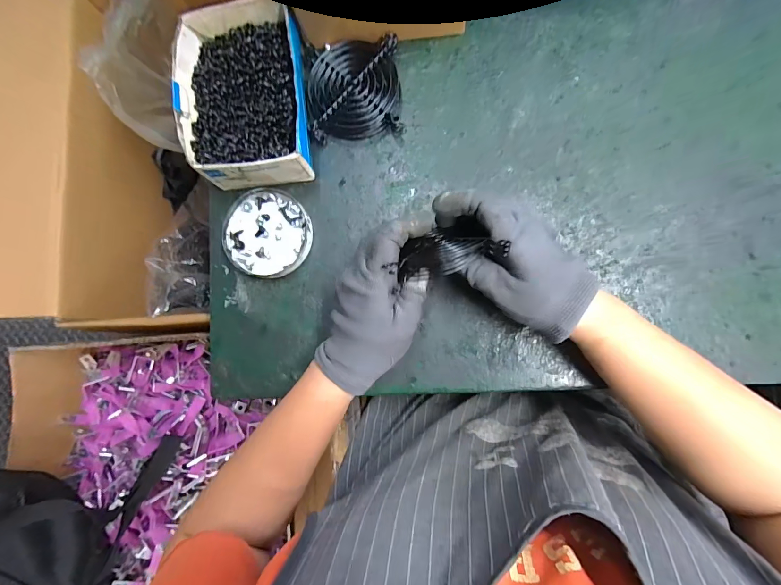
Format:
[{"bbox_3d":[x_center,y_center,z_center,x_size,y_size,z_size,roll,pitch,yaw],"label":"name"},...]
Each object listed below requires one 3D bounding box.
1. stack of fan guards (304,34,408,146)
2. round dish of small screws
[{"bbox_3d":[-0.036,-0.201,0.341,0.088,0.029,0.091,-5,86,6],"label":"stack of fan guards"},{"bbox_3d":[-0.121,-0.059,0.348,0.085,0.014,0.086,0,86,7],"label":"round dish of small screws"}]

